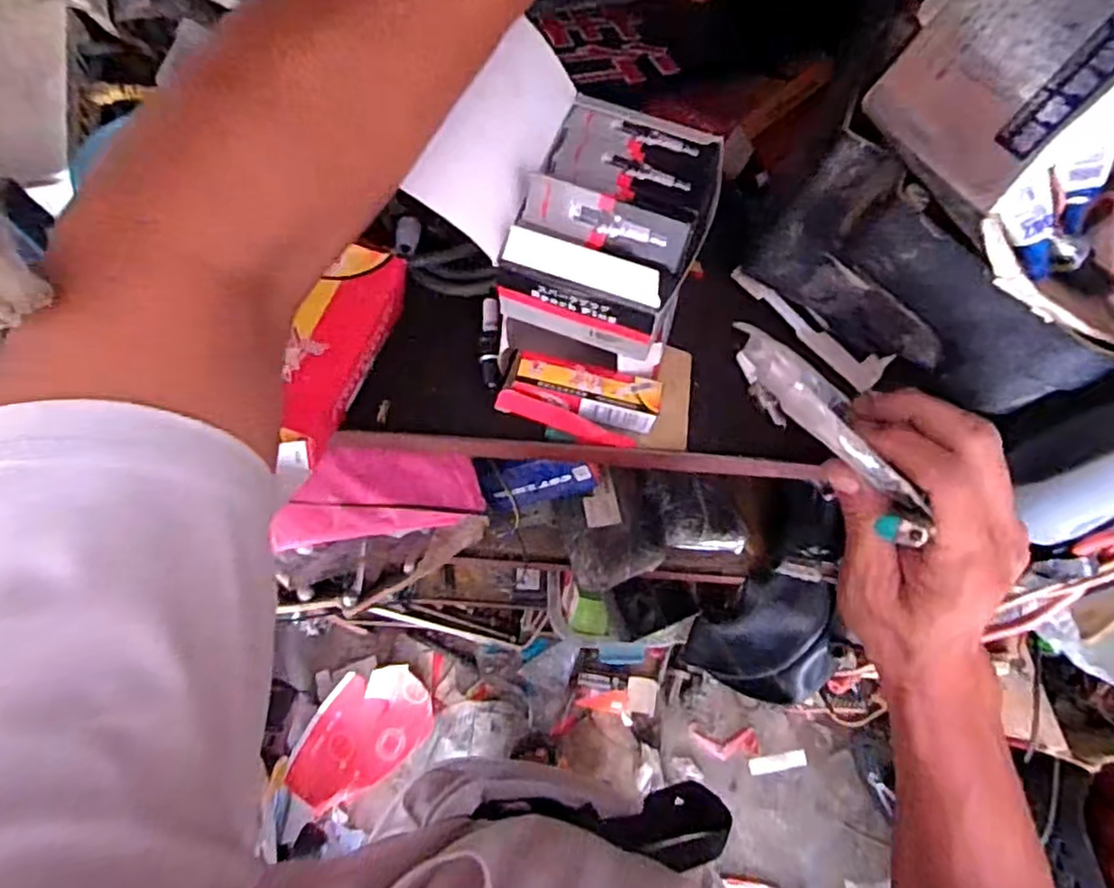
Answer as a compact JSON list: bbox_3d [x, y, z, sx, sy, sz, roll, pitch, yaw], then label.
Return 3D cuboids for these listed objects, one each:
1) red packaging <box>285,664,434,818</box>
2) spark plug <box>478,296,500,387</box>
[{"bbox_3d":[-0.421,0.626,1.437,0.213,0.057,0.311,47,58,4],"label":"red packaging"},{"bbox_3d":[-0.042,-0.064,0.419,0.013,0.010,0.056,-1,70,-2],"label":"spark plug"}]

